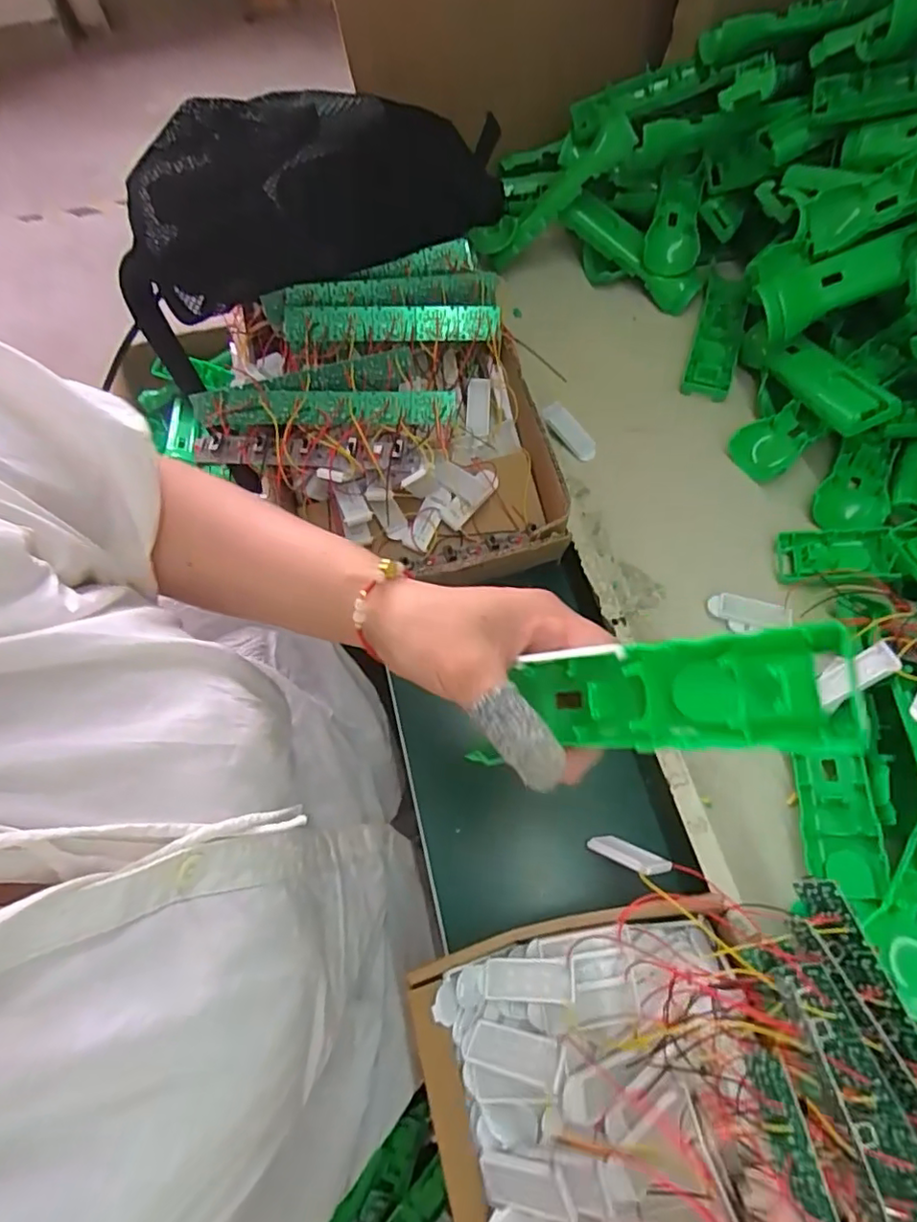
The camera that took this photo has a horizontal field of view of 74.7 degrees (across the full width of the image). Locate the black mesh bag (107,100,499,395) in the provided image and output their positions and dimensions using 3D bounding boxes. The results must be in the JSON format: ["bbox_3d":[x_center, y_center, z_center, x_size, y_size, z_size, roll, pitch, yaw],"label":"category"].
[{"bbox_3d":[-0.107,-0.281,0.434,0.277,0.135,0.072,-28,67,-9],"label":"black mesh bag"}]

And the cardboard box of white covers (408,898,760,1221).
[{"bbox_3d":[0.075,0.274,0.301,0.170,0.057,0.205,-10,65,-1],"label":"cardboard box of white covers"}]

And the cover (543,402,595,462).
[{"bbox_3d":[0.094,-0.151,0.511,0.018,0.013,0.057,-44,95,-16],"label":"cover"}]

